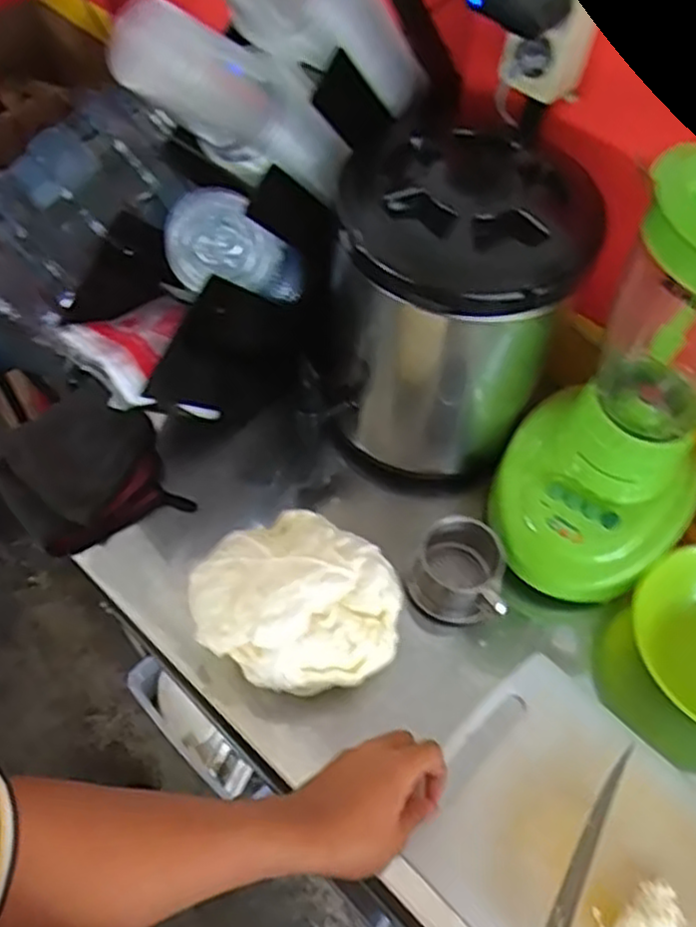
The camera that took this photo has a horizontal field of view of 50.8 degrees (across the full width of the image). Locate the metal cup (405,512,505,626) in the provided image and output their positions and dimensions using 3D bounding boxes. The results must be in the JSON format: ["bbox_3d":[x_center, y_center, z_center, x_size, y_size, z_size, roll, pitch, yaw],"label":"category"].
[{"bbox_3d":[0.104,0.104,0.684,0.085,0.088,0.070,19,57,8],"label":"metal cup"}]

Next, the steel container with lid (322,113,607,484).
[{"bbox_3d":[0.092,-0.154,0.712,0.198,0.295,0.223,11,56,3],"label":"steel container with lid"}]

